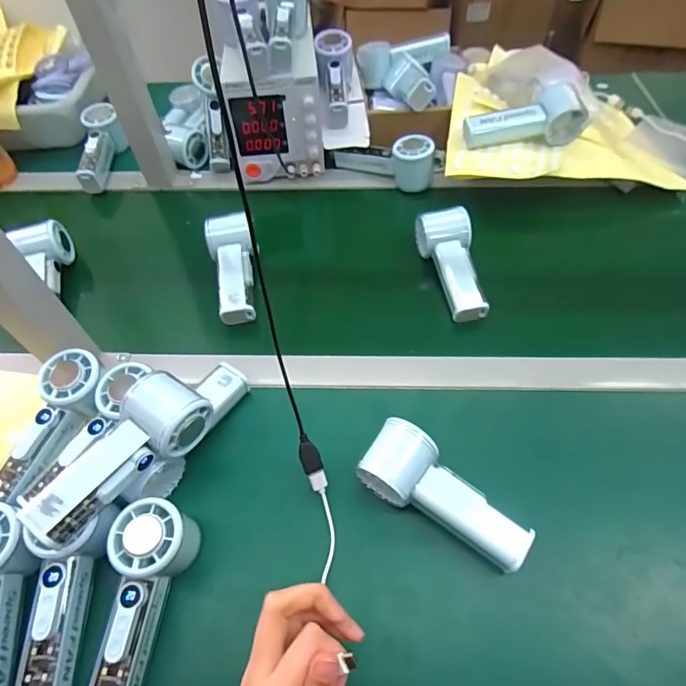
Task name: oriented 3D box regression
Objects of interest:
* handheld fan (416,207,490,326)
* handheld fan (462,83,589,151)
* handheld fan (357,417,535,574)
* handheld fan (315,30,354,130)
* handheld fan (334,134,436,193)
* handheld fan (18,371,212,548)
[{"bbox_3d":[0.133,-0.091,0.563,0.058,0.057,0.146,-8,55,-3],"label":"handheld fan"},{"bbox_3d":[0.239,-0.309,0.624,0.154,0.047,0.080,-2,55,1],"label":"handheld fan"},{"bbox_3d":[0.089,0.130,0.396,0.152,0.047,0.064,28,62,17],"label":"handheld fan"},{"bbox_3d":[-0.012,-0.389,0.684,0.053,0.064,0.157,-1,79,0],"label":"handheld fan"},{"bbox_3d":[0.058,-0.263,0.662,0.146,0.059,0.053,7,58,5],"label":"handheld fan"},{"bbox_3d":[-0.183,0.089,0.377,0.060,0.047,0.150,36,64,24],"label":"handheld fan"}]

